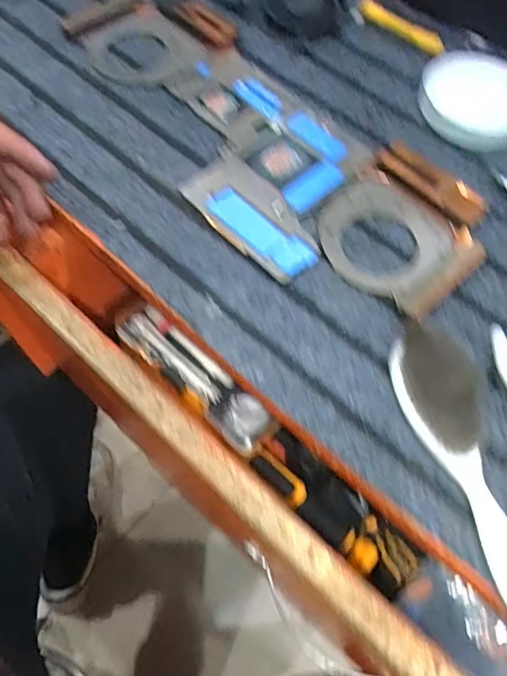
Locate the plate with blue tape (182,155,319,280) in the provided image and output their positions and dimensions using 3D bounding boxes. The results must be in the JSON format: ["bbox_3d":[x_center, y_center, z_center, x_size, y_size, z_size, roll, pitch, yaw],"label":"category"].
[{"bbox_3d":[0.002,-0.078,0.327,0.048,0.006,0.098,-38,71,-19],"label":"plate with blue tape"}]

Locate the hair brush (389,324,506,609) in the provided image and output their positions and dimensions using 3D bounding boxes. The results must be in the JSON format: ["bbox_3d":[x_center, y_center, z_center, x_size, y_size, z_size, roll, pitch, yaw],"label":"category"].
[{"bbox_3d":[0.111,0.062,0.254,0.038,0.024,0.148,-17,65,-11],"label":"hair brush"}]

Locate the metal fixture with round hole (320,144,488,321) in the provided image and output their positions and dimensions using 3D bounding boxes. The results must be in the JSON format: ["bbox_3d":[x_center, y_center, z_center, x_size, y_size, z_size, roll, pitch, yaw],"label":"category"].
[{"bbox_3d":[0.099,-0.073,0.329,0.093,0.007,0.114,37,67,15],"label":"metal fixture with round hole"}]

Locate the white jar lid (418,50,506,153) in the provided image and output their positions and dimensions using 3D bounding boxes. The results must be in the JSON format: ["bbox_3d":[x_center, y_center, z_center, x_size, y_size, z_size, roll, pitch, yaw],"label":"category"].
[{"bbox_3d":[0.169,-0.179,0.381,0.086,0.015,0.083,1,63,-2],"label":"white jar lid"}]

